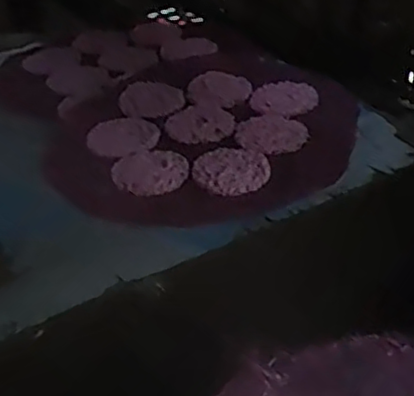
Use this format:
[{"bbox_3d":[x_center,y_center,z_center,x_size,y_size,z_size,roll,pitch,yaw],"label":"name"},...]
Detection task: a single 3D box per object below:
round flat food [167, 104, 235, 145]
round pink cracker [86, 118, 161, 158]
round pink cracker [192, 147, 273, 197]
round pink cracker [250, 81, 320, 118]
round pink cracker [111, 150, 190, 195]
[{"bbox_3d":[-0.007,-0.086,0.807,0.076,0.015,0.069,0,35,6],"label":"round flat food"},{"bbox_3d":[-0.093,-0.070,0.796,0.079,0.007,0.085,-3,35,2],"label":"round pink cracker"},{"bbox_3d":[0.025,-0.028,0.720,0.076,0.012,0.069,-2,35,3],"label":"round pink cracker"},{"bbox_3d":[0.095,-0.117,0.843,0.080,0.009,0.081,-3,35,2],"label":"round pink cracker"},{"bbox_3d":[-0.059,-0.030,0.734,0.076,0.013,0.070,-3,35,2],"label":"round pink cracker"}]

